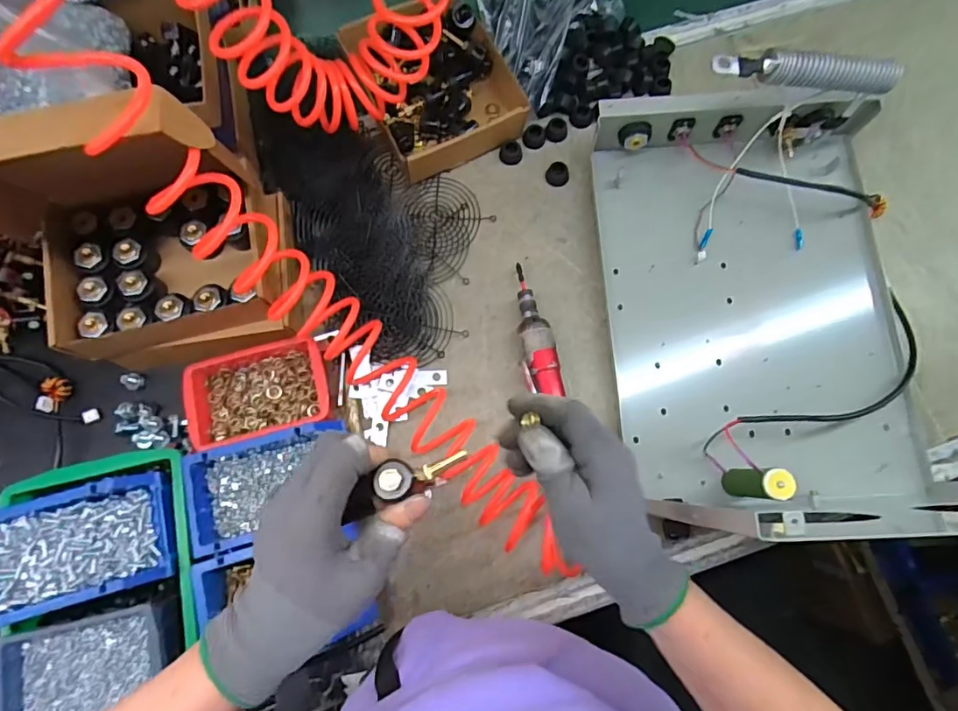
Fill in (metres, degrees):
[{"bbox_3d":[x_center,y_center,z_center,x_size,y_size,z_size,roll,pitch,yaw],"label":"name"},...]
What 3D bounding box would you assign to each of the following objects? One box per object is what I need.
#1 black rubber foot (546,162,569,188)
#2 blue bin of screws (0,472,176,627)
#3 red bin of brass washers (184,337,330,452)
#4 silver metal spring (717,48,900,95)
[{"bbox_3d":[0.104,-0.239,0.683,0.029,0.012,0.032,23,77,6],"label":"black rubber foot"},{"bbox_3d":[-0.377,0.177,0.485,0.165,0.043,0.105,-16,77,-4],"label":"blue bin of screws"},{"bbox_3d":[-0.241,0.040,0.582,0.147,0.050,0.100,-15,76,-4],"label":"red bin of brass washers"},{"bbox_3d":[0.327,-0.284,0.519,0.194,0.036,0.021,-2,76,0],"label":"silver metal spring"}]

